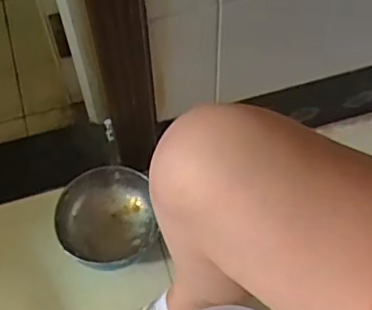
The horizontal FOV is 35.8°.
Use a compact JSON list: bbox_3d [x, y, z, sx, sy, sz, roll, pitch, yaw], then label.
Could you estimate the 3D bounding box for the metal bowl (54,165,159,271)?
[{"bbox_3d":[-0.111,0.102,0.824,0.136,0.083,0.148,0,60,0],"label":"metal bowl"}]

